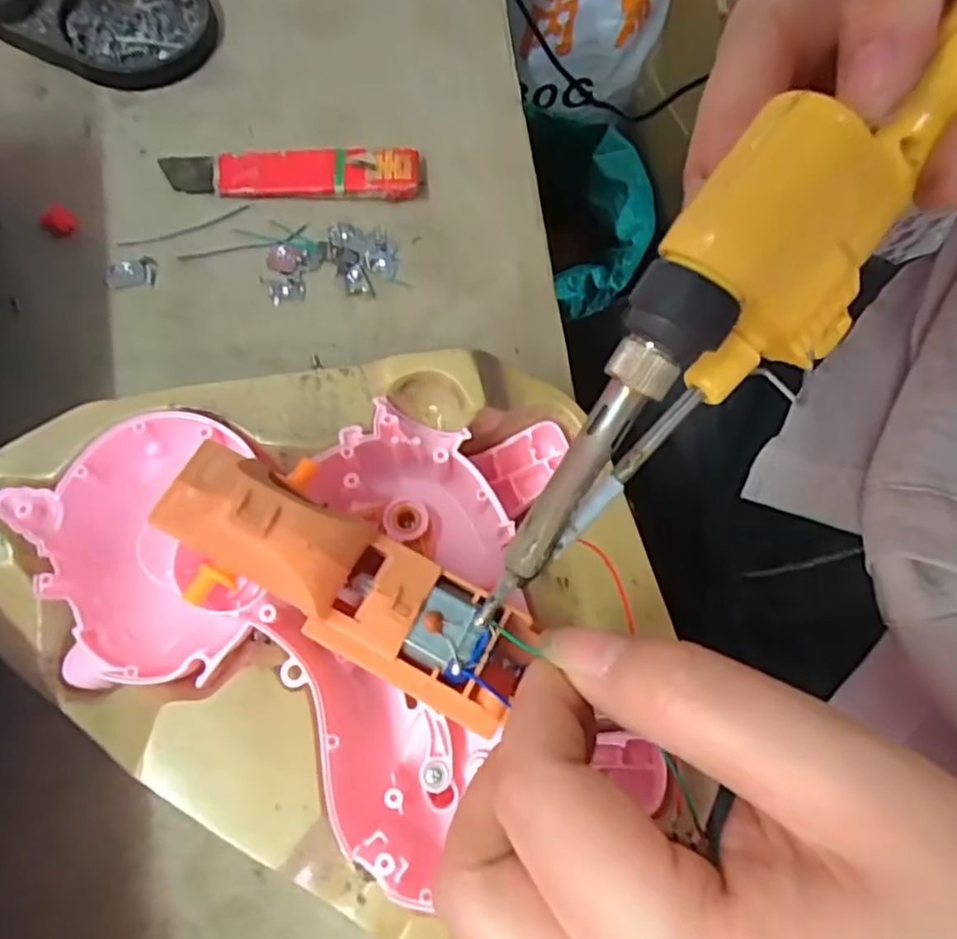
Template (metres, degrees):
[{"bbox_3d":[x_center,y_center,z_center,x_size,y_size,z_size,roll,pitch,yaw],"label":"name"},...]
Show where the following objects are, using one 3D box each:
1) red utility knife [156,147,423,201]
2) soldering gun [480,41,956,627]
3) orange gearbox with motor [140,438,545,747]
[{"bbox_3d":[-0.077,-0.124,0.275,0.105,0.009,0.021,0,72,-3],"label":"red utility knife"},{"bbox_3d":[0.076,-0.064,0.123,0.034,0.028,0.230,42,92,14],"label":"soldering gun"},{"bbox_3d":[-0.030,0.024,0.143,0.085,0.023,0.028,33,69,-5],"label":"orange gearbox with motor"}]

